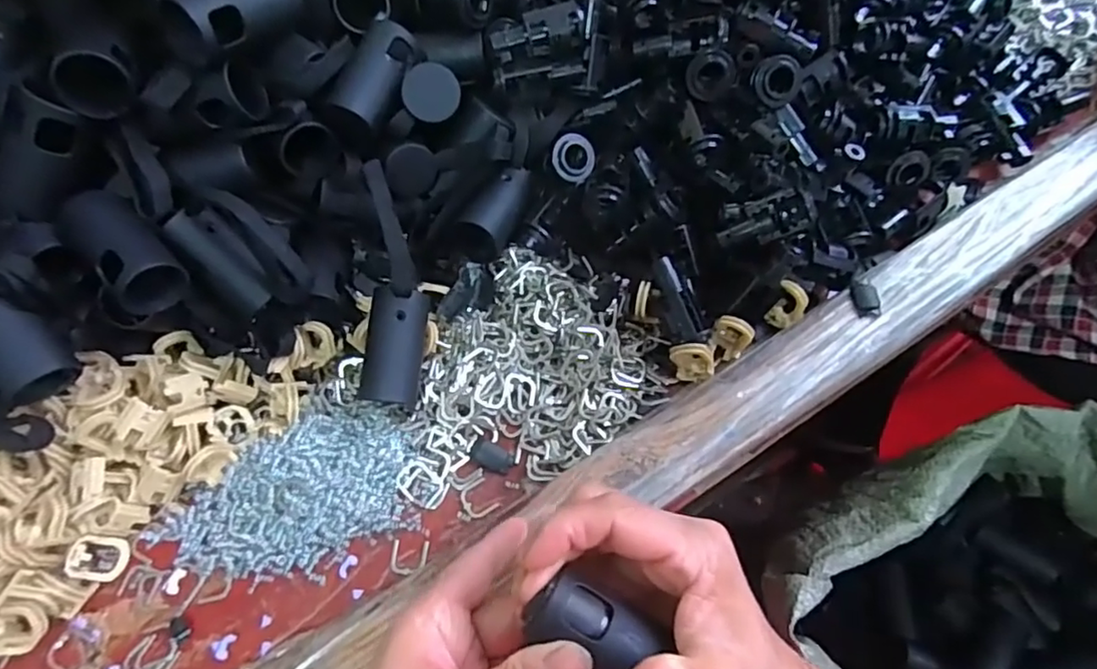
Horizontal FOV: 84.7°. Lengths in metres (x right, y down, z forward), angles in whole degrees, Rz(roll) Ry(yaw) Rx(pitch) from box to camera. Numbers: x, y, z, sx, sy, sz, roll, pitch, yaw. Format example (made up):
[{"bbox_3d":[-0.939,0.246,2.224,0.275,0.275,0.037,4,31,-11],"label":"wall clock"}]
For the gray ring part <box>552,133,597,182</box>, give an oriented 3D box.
[{"bbox_3d":[0.015,-0.104,0.353,0.025,0.004,0.027,-3,103,-13],"label":"gray ring part"}]

